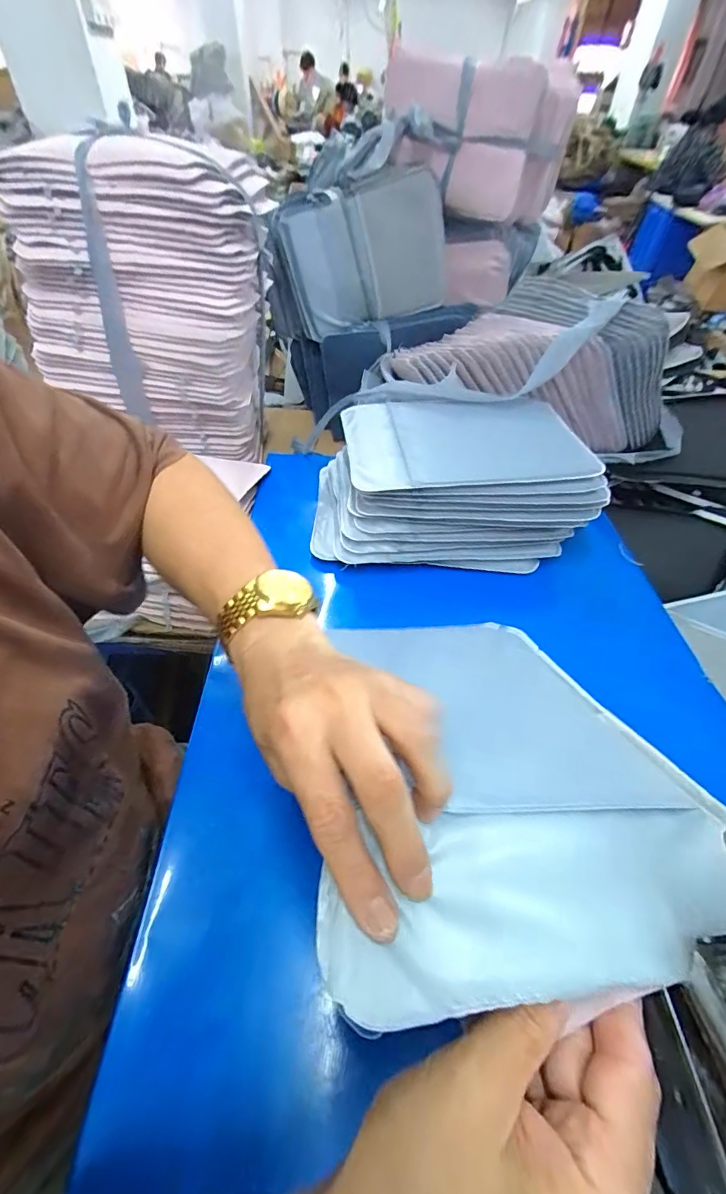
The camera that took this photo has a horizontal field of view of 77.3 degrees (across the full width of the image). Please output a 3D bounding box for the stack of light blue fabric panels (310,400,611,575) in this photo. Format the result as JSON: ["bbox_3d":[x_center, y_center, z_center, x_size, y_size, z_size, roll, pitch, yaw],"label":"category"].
[{"bbox_3d":[0.112,-0.175,0.645,0.357,0.124,0.257,-1,49,-3],"label":"stack of light blue fabric panels"}]

